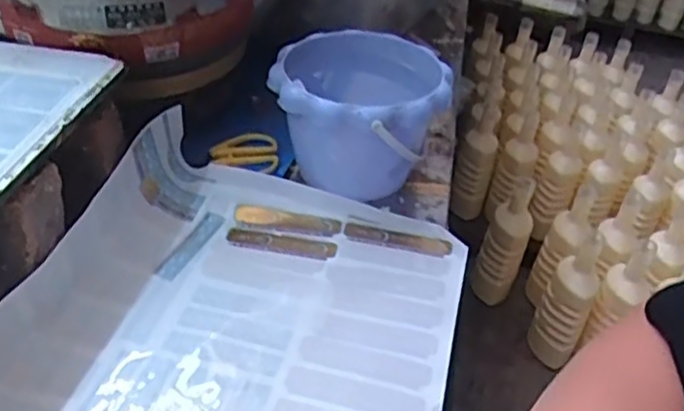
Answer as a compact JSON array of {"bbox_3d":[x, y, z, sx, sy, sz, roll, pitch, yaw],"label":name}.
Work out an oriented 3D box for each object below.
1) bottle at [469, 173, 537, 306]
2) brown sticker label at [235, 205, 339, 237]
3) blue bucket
[{"bbox_3d":[0.299,0.082,1.277,0.078,0.276,0.074,16,39,9],"label":"bottle"},{"bbox_3d":[-0.048,0.013,0.597,0.093,0.004,0.023,8,39,2],"label":"brown sticker label"},{"bbox_3d":[0.011,-0.074,0.620,0.150,0.120,0.144,4,39,-3],"label":"blue bucket"}]

